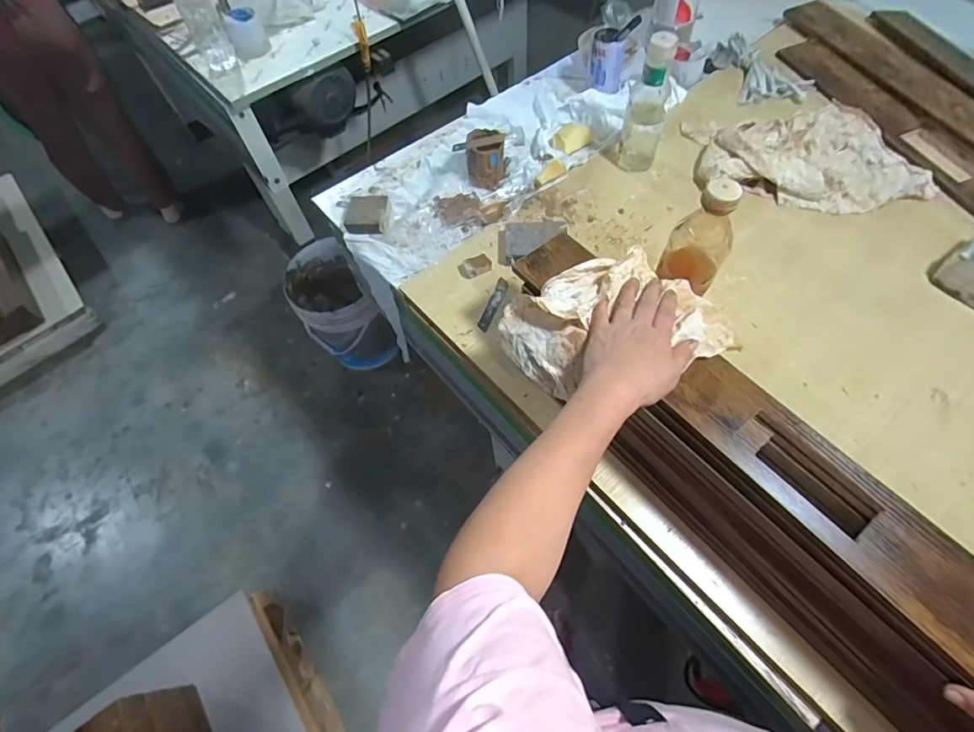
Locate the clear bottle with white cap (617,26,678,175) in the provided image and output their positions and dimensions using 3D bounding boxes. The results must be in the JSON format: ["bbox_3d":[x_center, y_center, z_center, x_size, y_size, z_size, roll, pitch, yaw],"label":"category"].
[{"bbox_3d":[0.255,-0.414,0.763,0.056,0.191,0.070,13,63,11],"label":"clear bottle with white cap"}]

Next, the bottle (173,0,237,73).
[{"bbox_3d":[-0.614,-0.750,1.015,0.074,0.203,0.079,-27,62,-10],"label":"bottle"}]

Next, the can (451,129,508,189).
[{"bbox_3d":[-0.006,-0.366,0.838,0.075,0.075,0.075,18,64,14],"label":"can"}]

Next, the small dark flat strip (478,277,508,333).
[{"bbox_3d":[0.011,-0.092,0.718,0.019,0.005,0.097,18,64,14],"label":"small dark flat strip"}]

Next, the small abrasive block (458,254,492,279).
[{"bbox_3d":[-0.018,-0.154,0.746,0.051,0.017,0.031,-15,61,-4],"label":"small abrasive block"}]

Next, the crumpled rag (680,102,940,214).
[{"bbox_3d":[0.538,-0.367,0.813,0.355,0.064,0.251,-6,61,1],"label":"crumpled rag"}]

